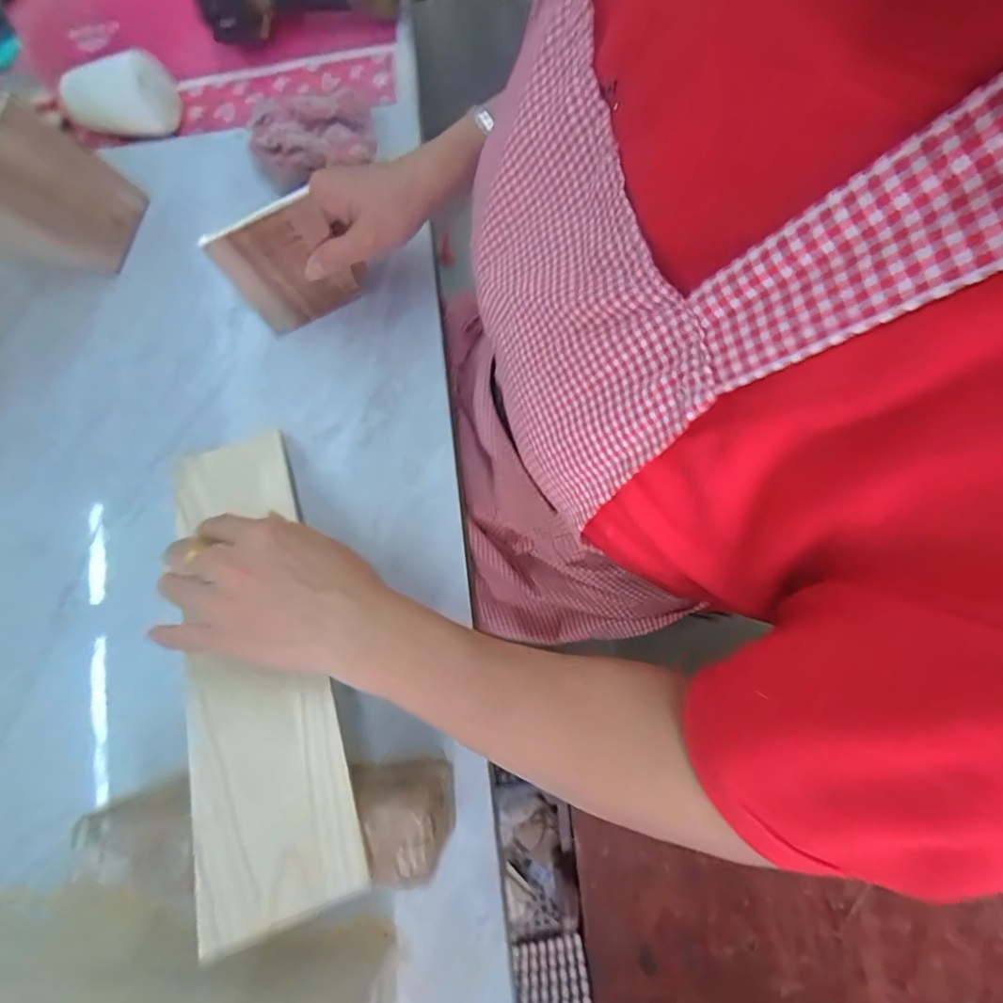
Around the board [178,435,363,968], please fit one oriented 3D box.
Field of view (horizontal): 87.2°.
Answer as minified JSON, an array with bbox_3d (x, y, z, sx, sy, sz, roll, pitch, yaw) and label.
[{"bbox_3d":[-0.170,0.083,0.353,0.085,0.023,0.336,-23,58,-4],"label":"board"}]

